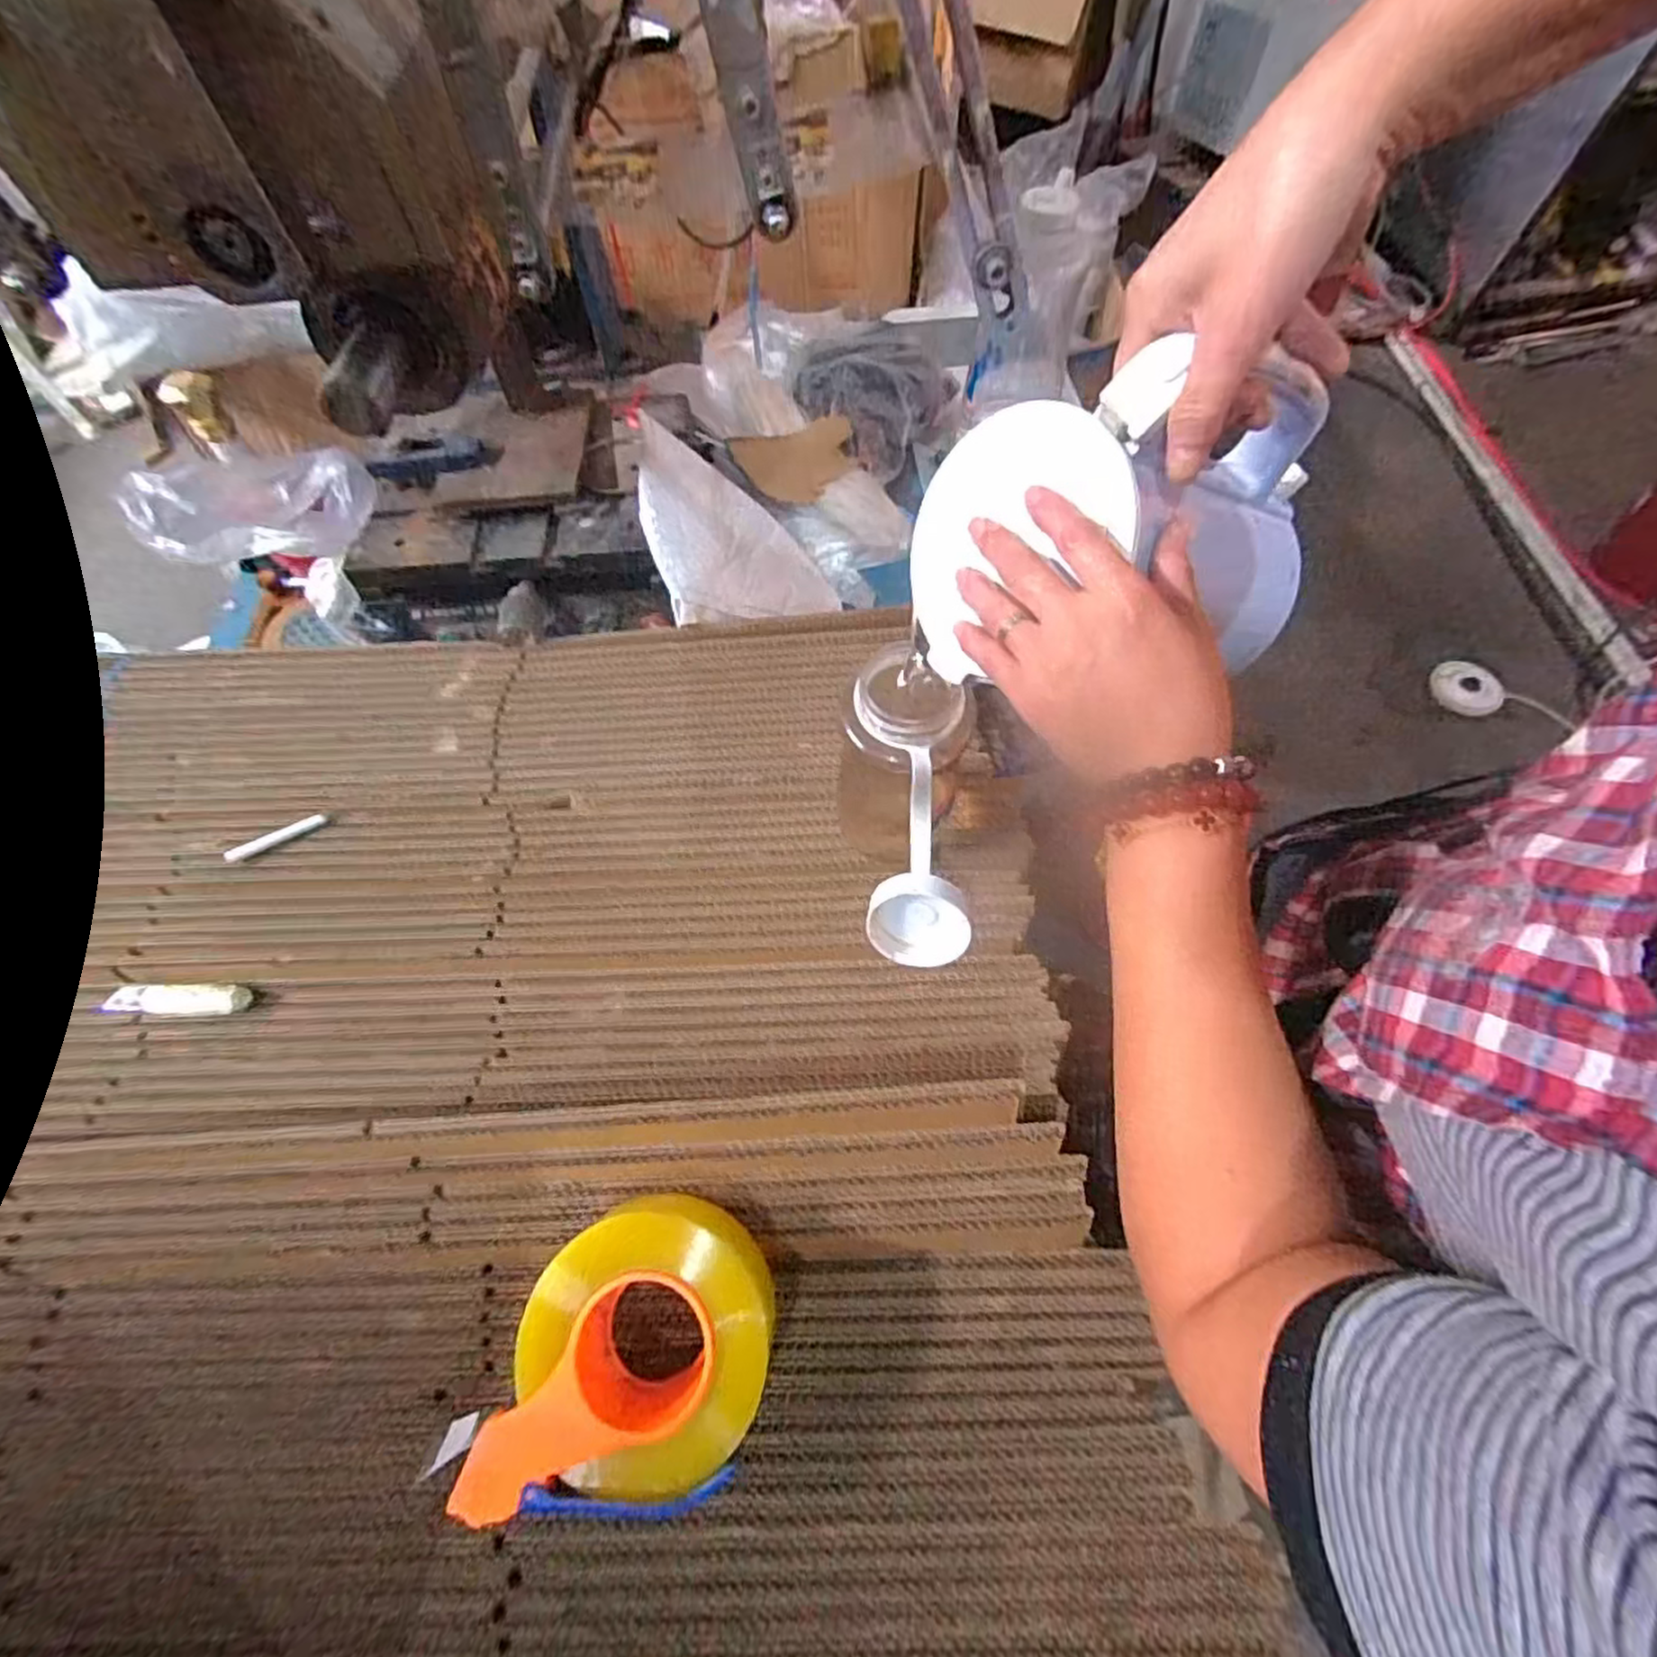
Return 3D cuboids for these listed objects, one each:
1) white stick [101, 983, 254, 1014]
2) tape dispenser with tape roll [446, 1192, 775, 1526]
[{"bbox_3d":[-0.513,0.135,0.571,0.116,0.012,0.022,0,62,2],"label":"white stick"},{"bbox_3d":[-0.106,0.302,0.414,0.141,0.081,0.151,7,62,5],"label":"tape dispenser with tape roll"}]

